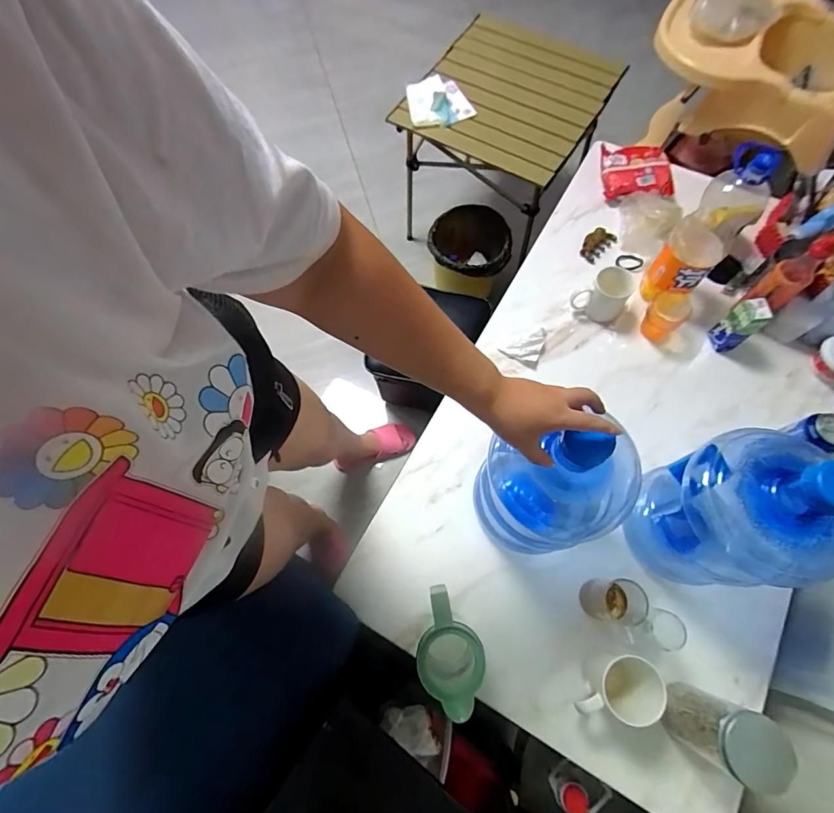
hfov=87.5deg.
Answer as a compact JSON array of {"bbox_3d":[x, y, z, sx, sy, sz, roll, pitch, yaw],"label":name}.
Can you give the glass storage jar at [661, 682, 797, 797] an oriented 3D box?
[{"bbox_3d":[0.416,0.450,0.606,0.079,0.181,0.079,-1,69,2],"label":"glass storage jar"}]

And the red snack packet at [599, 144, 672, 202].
[{"bbox_3d":[0.533,-0.571,1.074,0.164,0.053,0.156,9,69,6],"label":"red snack packet"}]

